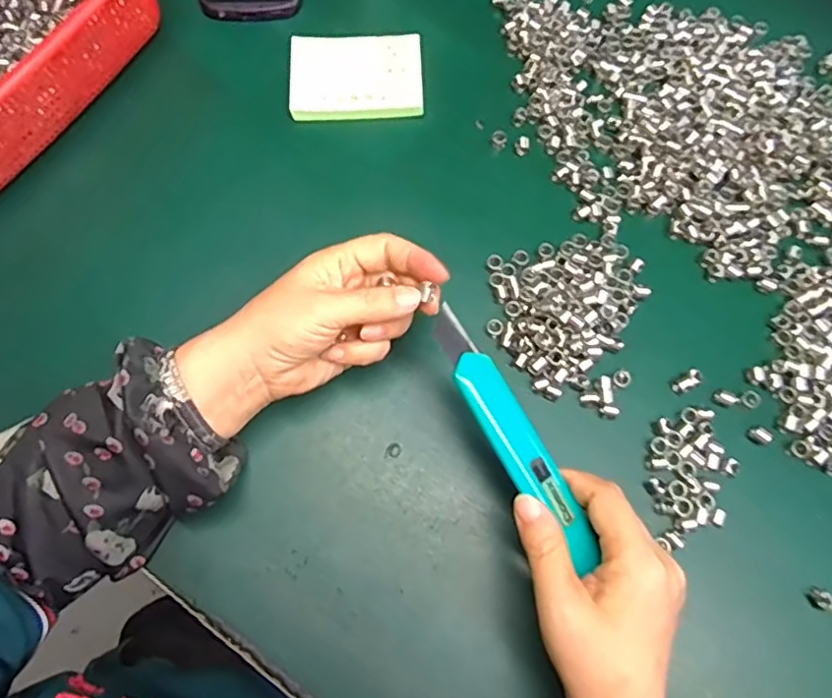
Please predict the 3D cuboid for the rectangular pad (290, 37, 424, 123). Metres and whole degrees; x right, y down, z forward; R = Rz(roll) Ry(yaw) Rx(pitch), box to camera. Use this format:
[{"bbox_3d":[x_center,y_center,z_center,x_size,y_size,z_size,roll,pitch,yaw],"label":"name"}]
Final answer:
[{"bbox_3d":[-0.044,-0.202,0.444,0.095,0.014,0.067,-2,71,-1],"label":"rectangular pad"}]

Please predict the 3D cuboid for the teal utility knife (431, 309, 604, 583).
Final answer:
[{"bbox_3d":[0.049,0.042,0.299,0.023,0.013,0.138,-30,84,-11],"label":"teal utility knife"}]

